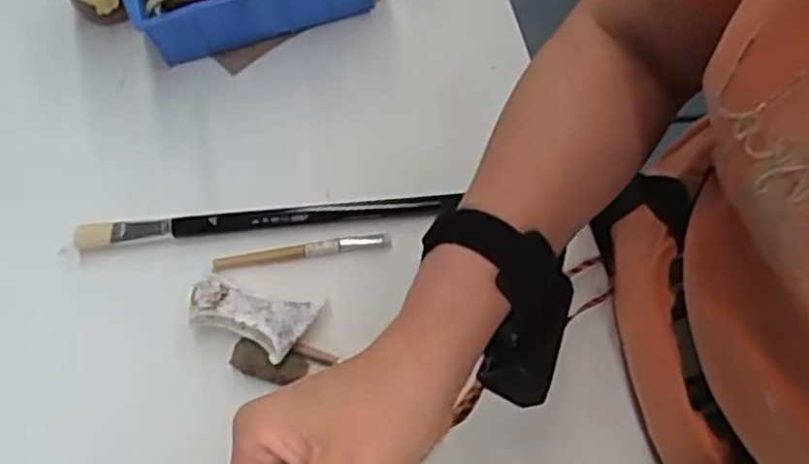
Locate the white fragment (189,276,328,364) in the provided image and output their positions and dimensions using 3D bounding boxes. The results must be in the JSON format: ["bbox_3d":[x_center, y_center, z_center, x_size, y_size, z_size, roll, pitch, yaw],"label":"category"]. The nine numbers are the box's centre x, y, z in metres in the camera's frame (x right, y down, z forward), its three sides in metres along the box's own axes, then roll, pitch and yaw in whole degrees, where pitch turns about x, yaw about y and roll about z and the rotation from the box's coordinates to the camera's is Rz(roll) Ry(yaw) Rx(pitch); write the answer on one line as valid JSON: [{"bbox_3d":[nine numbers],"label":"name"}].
[{"bbox_3d":[-0.106,0.061,0.509,0.090,0.017,0.046,11,68,7],"label":"white fragment"}]

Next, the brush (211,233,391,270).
[{"bbox_3d":[-0.075,0.014,0.539,0.128,0.008,0.011,-8,67,-1],"label":"brush"}]

